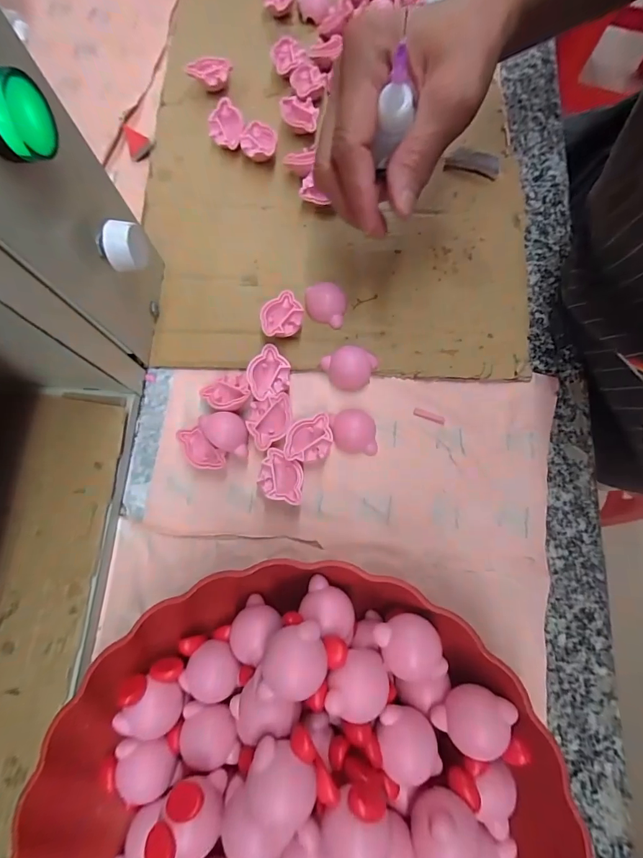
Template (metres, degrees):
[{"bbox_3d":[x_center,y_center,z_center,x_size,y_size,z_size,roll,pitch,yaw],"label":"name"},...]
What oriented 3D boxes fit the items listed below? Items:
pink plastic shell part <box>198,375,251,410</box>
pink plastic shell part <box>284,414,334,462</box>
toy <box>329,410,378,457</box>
[{"bbox_3d":[-0.063,-0.023,0.258,0.033,0.015,0.025,-2,74,1],"label":"pink plastic shell part"},{"bbox_3d":[-0.008,0.006,0.250,0.030,0.007,0.029,-7,74,-1],"label":"pink plastic shell part"},{"bbox_3d":[0.020,0.001,0.256,0.029,0.010,0.030,0,74,1],"label":"toy"}]

